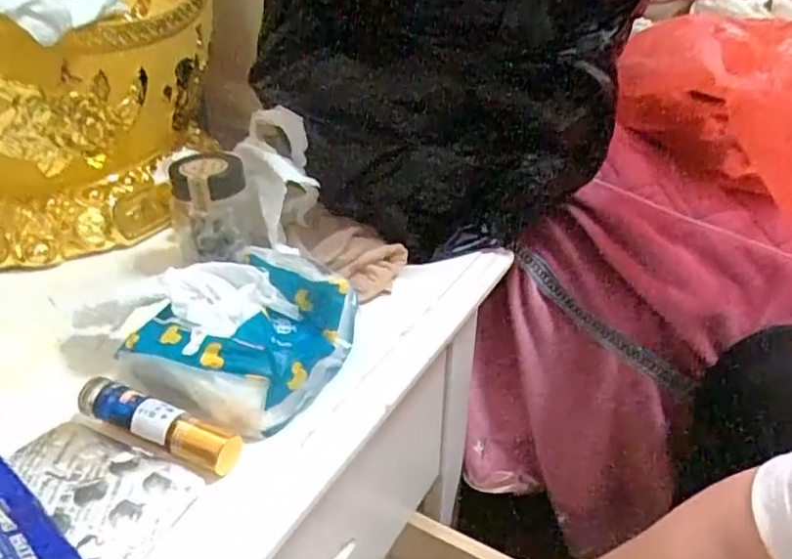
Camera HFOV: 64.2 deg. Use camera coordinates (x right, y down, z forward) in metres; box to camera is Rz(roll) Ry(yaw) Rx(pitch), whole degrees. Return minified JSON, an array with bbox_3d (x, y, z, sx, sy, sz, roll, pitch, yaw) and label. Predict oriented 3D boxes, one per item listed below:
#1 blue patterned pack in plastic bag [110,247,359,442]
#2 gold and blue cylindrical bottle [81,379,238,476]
[{"bbox_3d":[-0.077,0.023,0.329,0.097,0.040,0.101,15,34,20],"label":"blue patterned pack in plastic bag"},{"bbox_3d":[-0.112,0.064,0.290,0.089,0.014,0.017,16,35,22],"label":"gold and blue cylindrical bottle"}]

